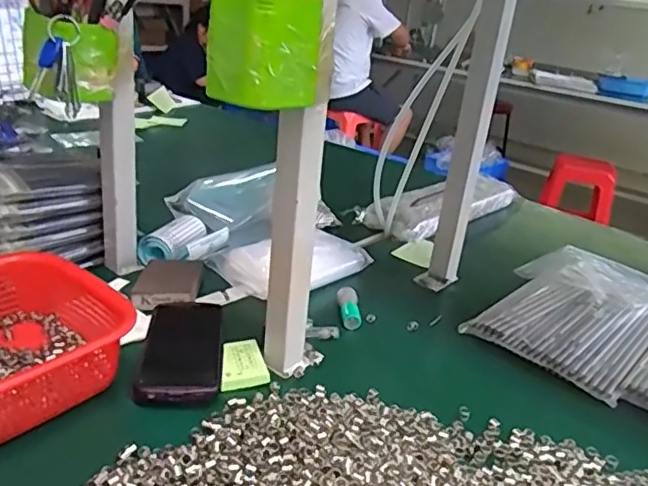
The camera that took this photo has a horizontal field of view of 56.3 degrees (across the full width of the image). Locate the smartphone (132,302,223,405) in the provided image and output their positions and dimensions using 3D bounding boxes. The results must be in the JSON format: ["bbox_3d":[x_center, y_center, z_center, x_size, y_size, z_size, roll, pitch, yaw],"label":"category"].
[{"bbox_3d":[-0.143,0.102,0.622,0.076,0.013,0.169,2,23,-8],"label":"smartphone"}]

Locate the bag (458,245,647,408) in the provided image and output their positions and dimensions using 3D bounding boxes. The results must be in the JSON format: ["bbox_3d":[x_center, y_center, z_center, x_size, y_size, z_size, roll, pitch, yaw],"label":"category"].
[{"bbox_3d":[0.335,0.084,0.799,0.201,0.034,0.325,23,29,37],"label":"bag"}]

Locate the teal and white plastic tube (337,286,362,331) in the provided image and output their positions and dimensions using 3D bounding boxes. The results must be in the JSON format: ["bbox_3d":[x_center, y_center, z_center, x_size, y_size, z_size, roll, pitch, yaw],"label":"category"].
[{"bbox_3d":[0.031,0.077,0.734,0.026,0.020,0.066,3,23,-7],"label":"teal and white plastic tube"}]

